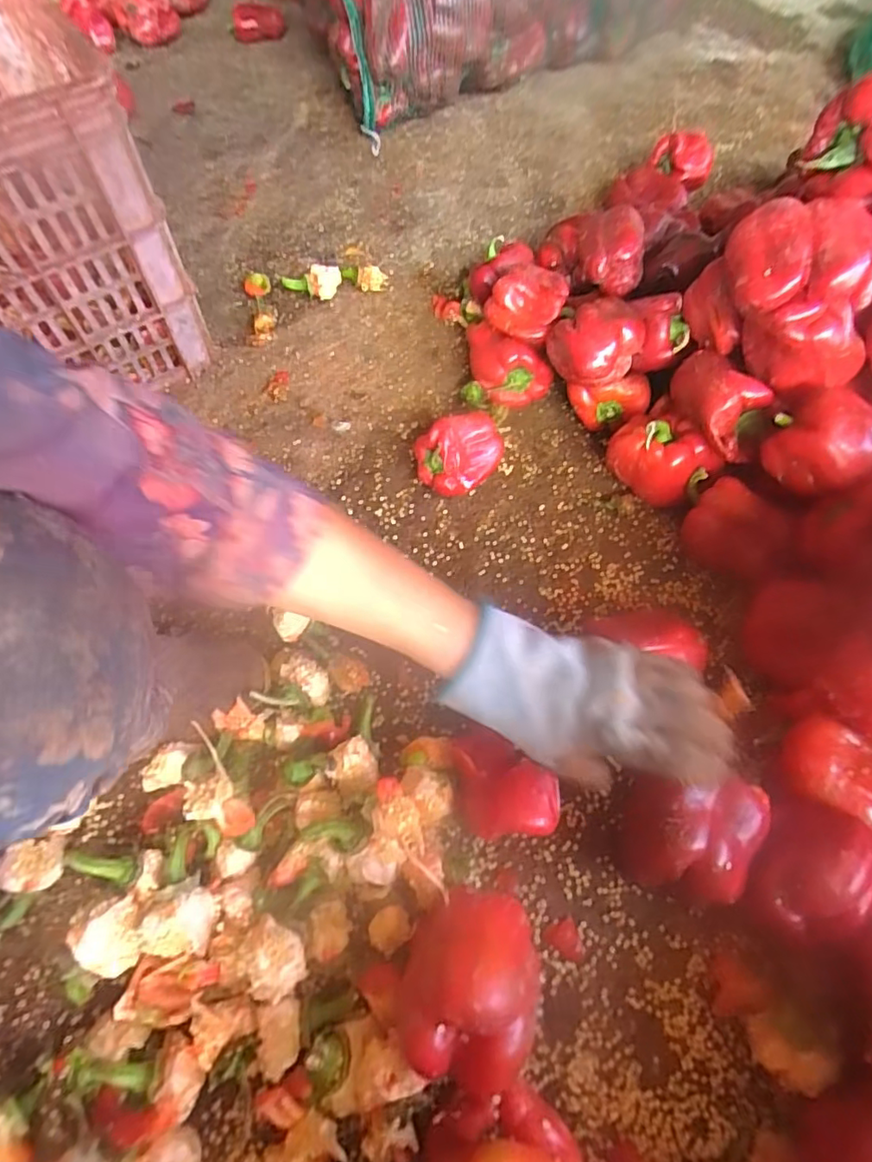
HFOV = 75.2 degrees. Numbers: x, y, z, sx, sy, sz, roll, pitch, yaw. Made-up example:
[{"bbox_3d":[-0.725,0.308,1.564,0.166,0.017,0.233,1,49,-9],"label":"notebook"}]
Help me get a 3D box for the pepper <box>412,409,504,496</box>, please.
[{"bbox_3d":[0.022,-0.115,0.513,0.078,0.064,0.056,-34,68,-16],"label":"pepper"}]

